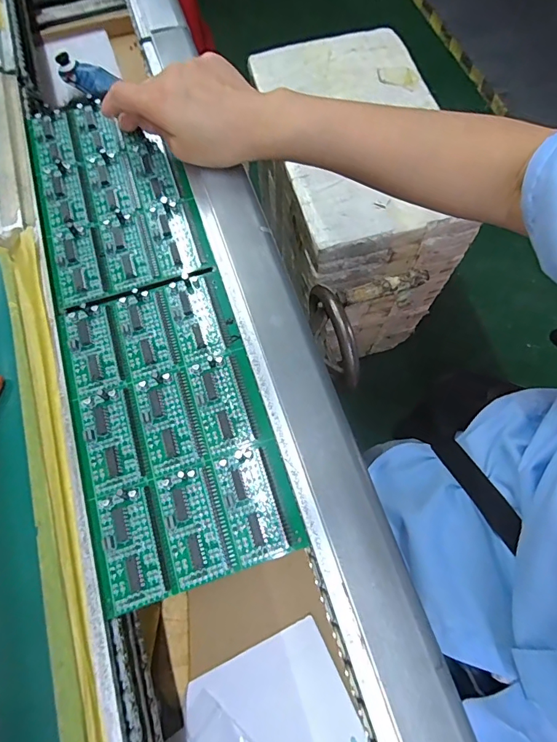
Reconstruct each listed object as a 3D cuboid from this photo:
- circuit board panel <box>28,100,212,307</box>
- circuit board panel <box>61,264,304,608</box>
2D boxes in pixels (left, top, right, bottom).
[{"bbox_3d":[-0.140,-0.157,0.357,0.119,0.008,0.204,-17,69,-6],"label":"circuit board panel"},{"bbox_3d":[-0.073,0.033,0.285,0.120,0.007,0.204,-17,69,-7],"label":"circuit board panel"}]

